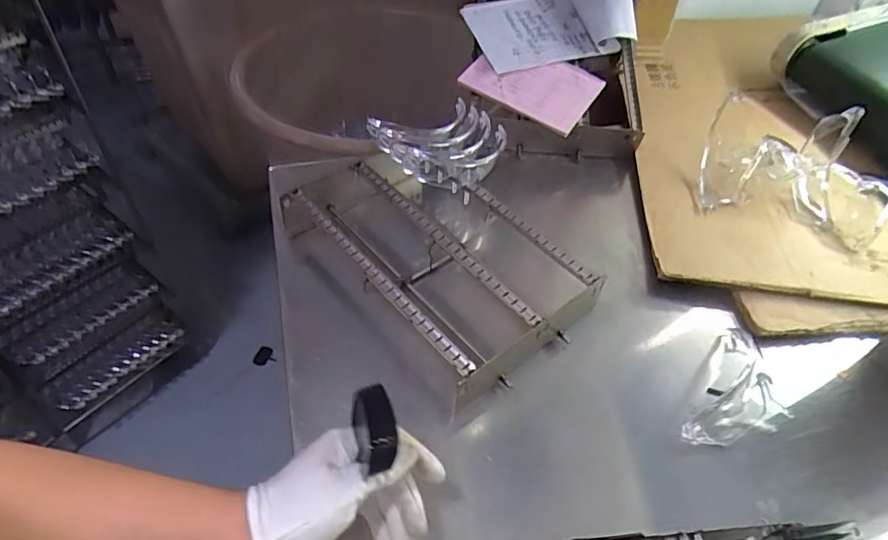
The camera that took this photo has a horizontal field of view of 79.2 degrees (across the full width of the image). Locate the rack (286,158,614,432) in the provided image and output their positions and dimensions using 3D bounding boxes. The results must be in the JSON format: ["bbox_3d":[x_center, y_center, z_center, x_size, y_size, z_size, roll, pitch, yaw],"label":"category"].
[{"bbox_3d":[-0.014,-0.020,0.613,0.209,0.070,0.330,-30,57,-26],"label":"rack"}]

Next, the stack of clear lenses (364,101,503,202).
[{"bbox_3d":[0.001,-0.149,0.660,0.151,0.066,0.121,-25,54,-23],"label":"stack of clear lenses"}]

